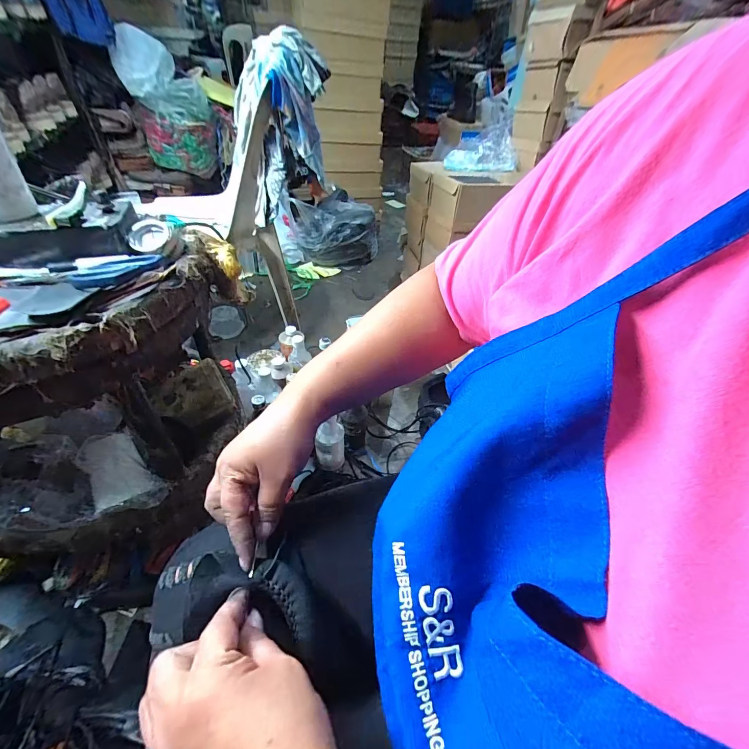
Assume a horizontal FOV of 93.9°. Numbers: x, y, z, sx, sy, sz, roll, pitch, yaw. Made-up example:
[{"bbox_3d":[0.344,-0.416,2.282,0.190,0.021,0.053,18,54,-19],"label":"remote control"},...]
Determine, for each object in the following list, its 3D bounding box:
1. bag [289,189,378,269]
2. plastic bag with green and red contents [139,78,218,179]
[{"bbox_3d":[-0.186,-0.673,1.640,0.356,0.256,0.274,-27,53,-31],"label":"bag"},{"bbox_3d":[-0.790,-0.991,1.430,0.253,0.310,0.158,-16,48,-23],"label":"plastic bag with green and red contents"}]

